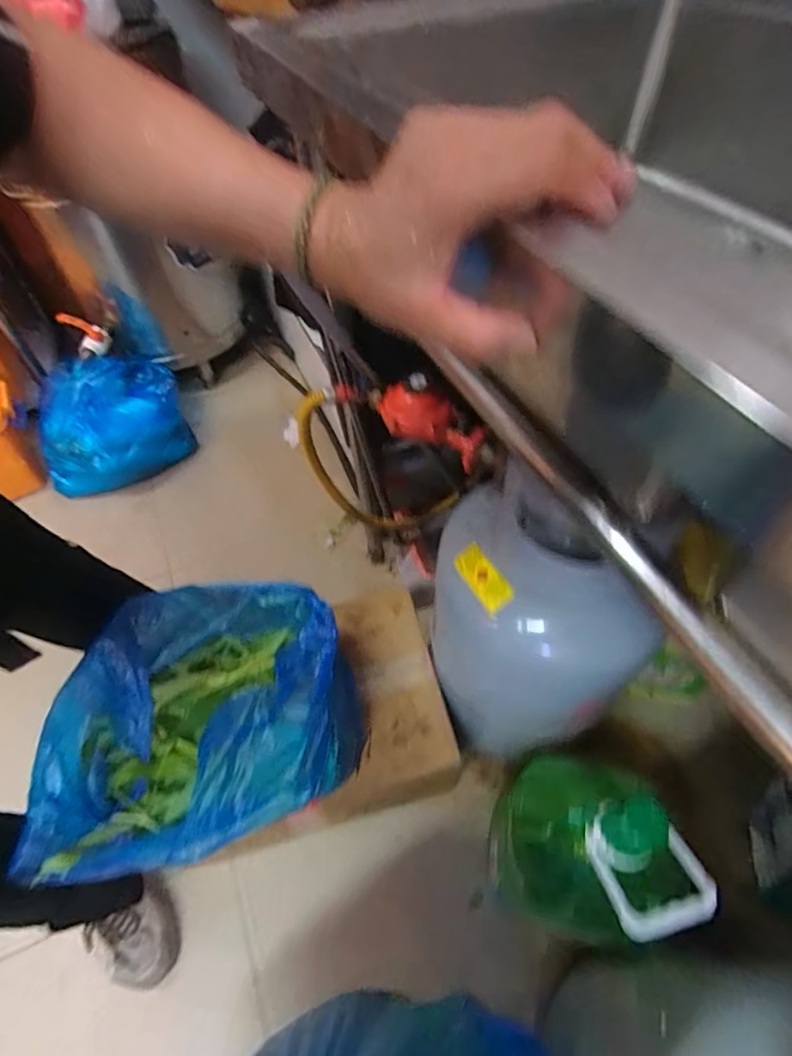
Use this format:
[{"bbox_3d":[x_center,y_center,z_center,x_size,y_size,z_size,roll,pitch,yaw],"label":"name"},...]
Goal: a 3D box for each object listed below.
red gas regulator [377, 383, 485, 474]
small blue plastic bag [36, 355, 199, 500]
[{"bbox_3d":[0.041,-0.120,0.592,0.131,0.058,0.039,29,58,1],"label":"red gas regulator"},{"bbox_3d":[-0.662,-0.250,1.253,0.243,0.272,0.350,16,56,14],"label":"small blue plastic bag"}]

